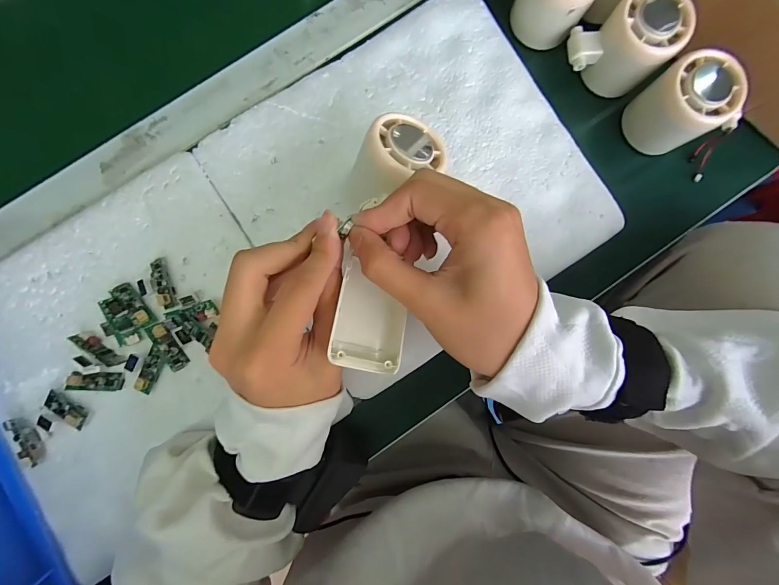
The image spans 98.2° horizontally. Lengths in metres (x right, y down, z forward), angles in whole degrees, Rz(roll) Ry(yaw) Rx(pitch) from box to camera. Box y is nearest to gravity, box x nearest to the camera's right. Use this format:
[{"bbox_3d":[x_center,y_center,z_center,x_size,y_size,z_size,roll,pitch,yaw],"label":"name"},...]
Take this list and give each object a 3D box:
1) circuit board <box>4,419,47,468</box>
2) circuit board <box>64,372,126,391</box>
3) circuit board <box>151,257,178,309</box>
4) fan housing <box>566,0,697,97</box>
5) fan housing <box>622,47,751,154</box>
[{"bbox_3d":[-0.271,0.110,0.252,0.018,0.007,0.038,-28,90,-2],"label":"circuit board"},{"bbox_3d":[-0.223,0.067,0.254,0.039,0.004,0.014,1,89,-2],"label":"circuit board"},{"bbox_3d":[-0.176,-0.007,0.261,0.013,0.005,0.039,-17,90,-2],"label":"circuit board"},{"bbox_3d":[0.183,-0.192,0.264,0.067,0.050,0.057,-28,90,-2],"label":"fan housing"},{"bbox_3d":[0.238,-0.149,0.265,0.065,0.051,0.058,-24,90,-2],"label":"fan housing"}]

